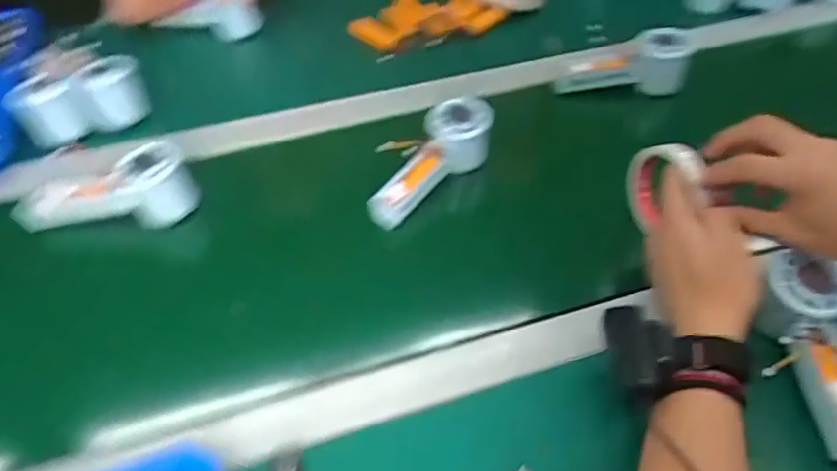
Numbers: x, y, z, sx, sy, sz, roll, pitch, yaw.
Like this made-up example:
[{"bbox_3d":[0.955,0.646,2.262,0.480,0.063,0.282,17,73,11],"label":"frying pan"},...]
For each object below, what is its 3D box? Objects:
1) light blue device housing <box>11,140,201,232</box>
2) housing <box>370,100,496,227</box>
[{"bbox_3d":[-0.302,-0.037,0.540,0.165,0.071,0.046,-12,53,-5],"label":"light blue device housing"},{"bbox_3d":[0.009,-0.080,0.579,0.166,0.070,0.053,-37,59,-21],"label":"housing"}]

